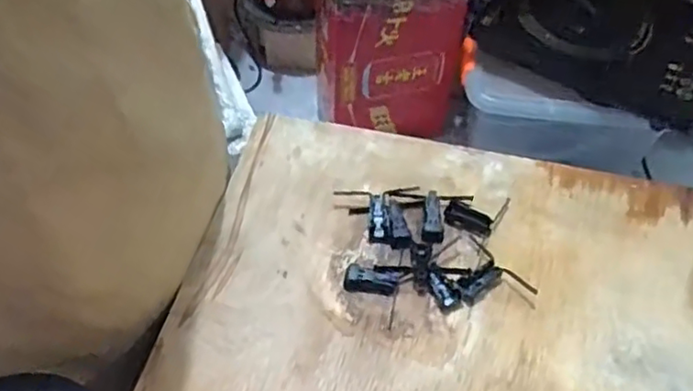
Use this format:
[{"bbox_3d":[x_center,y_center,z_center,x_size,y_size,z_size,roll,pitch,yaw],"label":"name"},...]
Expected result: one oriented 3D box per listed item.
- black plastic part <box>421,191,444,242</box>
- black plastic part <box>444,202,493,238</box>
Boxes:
[{"bbox_3d":[0.086,0.021,0.617,0.021,0.009,0.056,9,52,5],"label":"black plastic part"},{"bbox_3d":[0.122,0.023,0.625,0.047,0.006,0.028,18,54,11],"label":"black plastic part"}]

